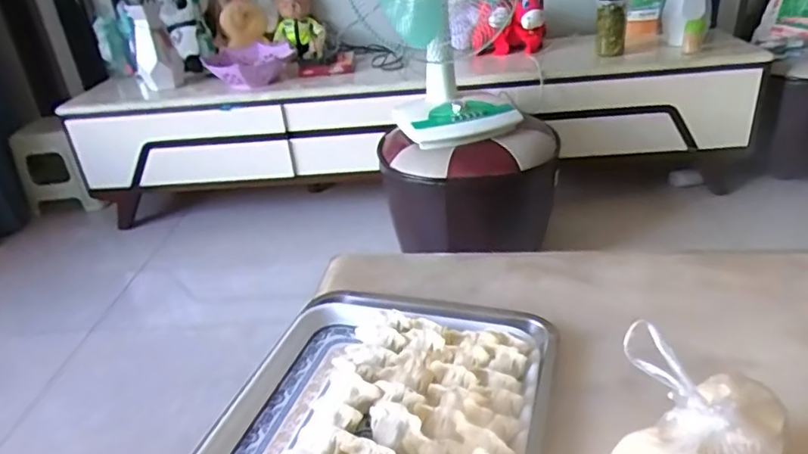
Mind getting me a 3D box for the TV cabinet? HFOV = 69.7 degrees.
[{"bbox_3d":[0.036,-0.295,1.676,1.798,0.333,0.380,-6,29,-1],"label":"TV cabinet"}]

